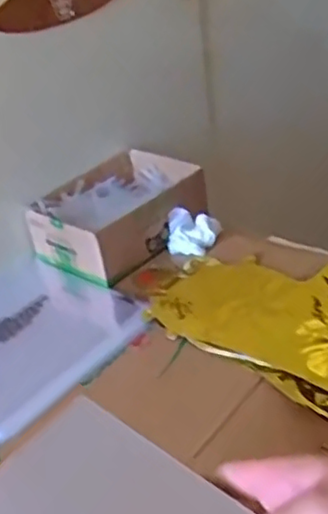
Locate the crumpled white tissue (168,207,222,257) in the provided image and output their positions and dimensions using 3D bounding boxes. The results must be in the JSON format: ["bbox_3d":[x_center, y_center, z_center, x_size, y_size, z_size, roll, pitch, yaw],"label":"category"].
[{"bbox_3d":[0.034,-0.033,0.762,0.054,0.036,0.052,8,37,23],"label":"crumpled white tissue"}]

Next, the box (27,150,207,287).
[{"bbox_3d":[-0.051,-0.056,0.803,0.147,0.064,0.187,21,43,36],"label":"box"}]

